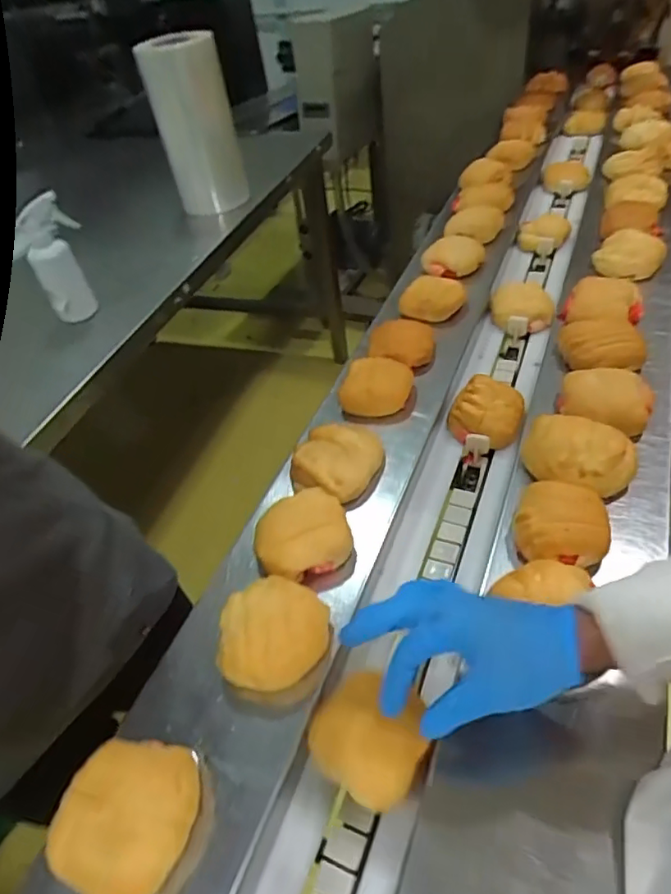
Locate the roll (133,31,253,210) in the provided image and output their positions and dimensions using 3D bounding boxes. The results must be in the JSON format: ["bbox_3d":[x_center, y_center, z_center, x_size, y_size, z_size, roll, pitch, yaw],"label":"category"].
[{"bbox_3d":[-0.312,-0.702,1.261,0.171,0.381,0.134,-14,46,-5],"label":"roll"}]

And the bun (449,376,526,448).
[{"bbox_3d":[0.193,-0.048,0.703,0.085,0.038,0.088,13,50,20],"label":"bun"}]

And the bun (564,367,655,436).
[{"bbox_3d":[0.312,-0.055,0.635,0.096,0.039,0.104,8,49,17],"label":"bun"}]

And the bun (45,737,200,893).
[{"bbox_3d":[-0.151,0.264,0.399,0.089,0.043,0.099,0,47,9],"label":"bun"}]

